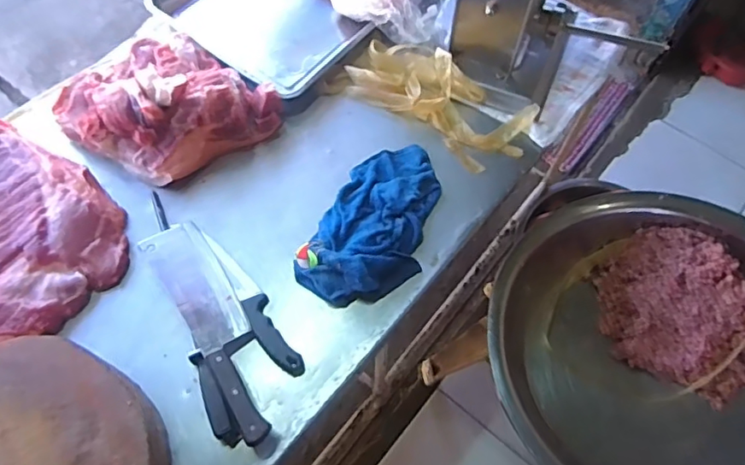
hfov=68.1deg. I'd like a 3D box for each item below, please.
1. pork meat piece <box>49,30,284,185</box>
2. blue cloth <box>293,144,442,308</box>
[{"bbox_3d":[-0.353,-0.217,0.938,0.311,0.109,0.262,-37,70,-19],"label":"pork meat piece"},{"bbox_3d":[0.012,-0.023,0.882,0.173,0.042,0.309,26,65,11],"label":"blue cloth"}]

